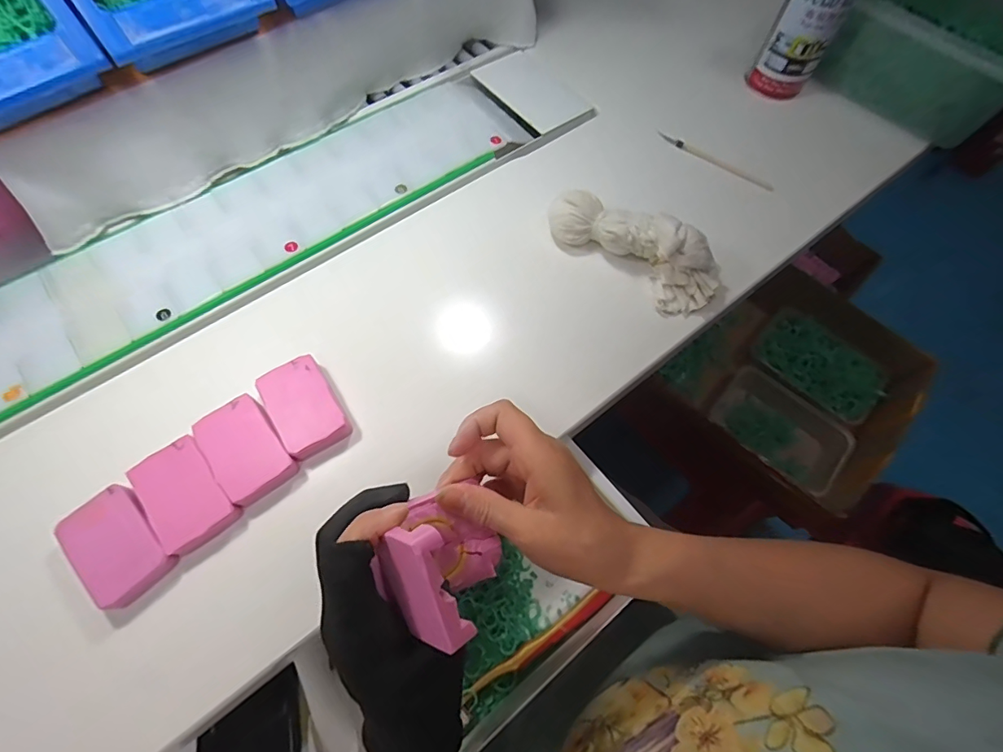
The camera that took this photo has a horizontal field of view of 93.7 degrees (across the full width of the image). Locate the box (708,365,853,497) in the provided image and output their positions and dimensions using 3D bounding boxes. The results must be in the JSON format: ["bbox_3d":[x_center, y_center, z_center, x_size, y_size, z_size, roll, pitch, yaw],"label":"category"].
[{"bbox_3d":[0.368,0.073,0.631,0.112,0.038,0.169,-42,74,-18],"label":"box"}]

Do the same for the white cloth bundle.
[{"bbox_3d":[0.116,-0.116,0.414,0.161,0.059,0.058,36,69,13],"label":"white cloth bundle"}]

